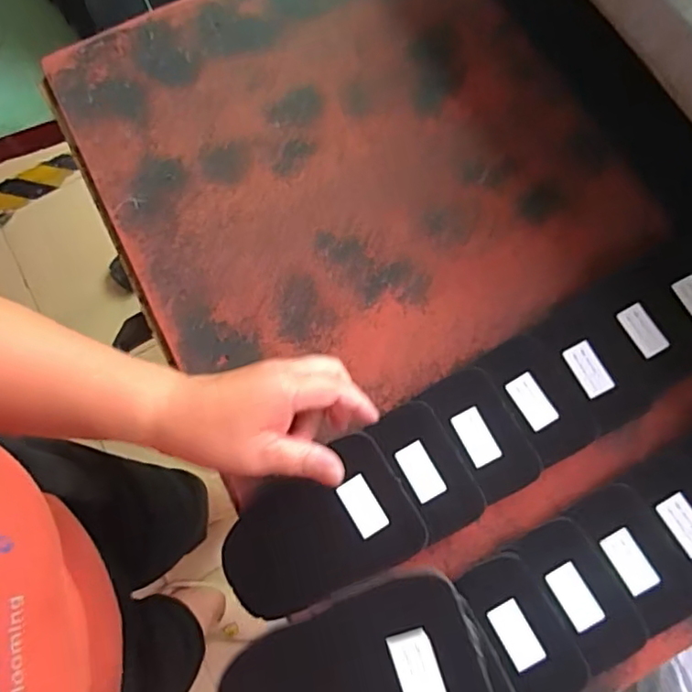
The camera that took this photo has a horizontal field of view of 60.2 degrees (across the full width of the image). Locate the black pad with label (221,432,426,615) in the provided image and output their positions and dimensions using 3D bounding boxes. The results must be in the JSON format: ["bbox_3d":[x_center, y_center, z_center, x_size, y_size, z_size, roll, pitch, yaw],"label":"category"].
[{"bbox_3d":[-0.021,0.137,0.439,0.140,0.016,0.093,-29,74,-7],"label":"black pad with label"}]

